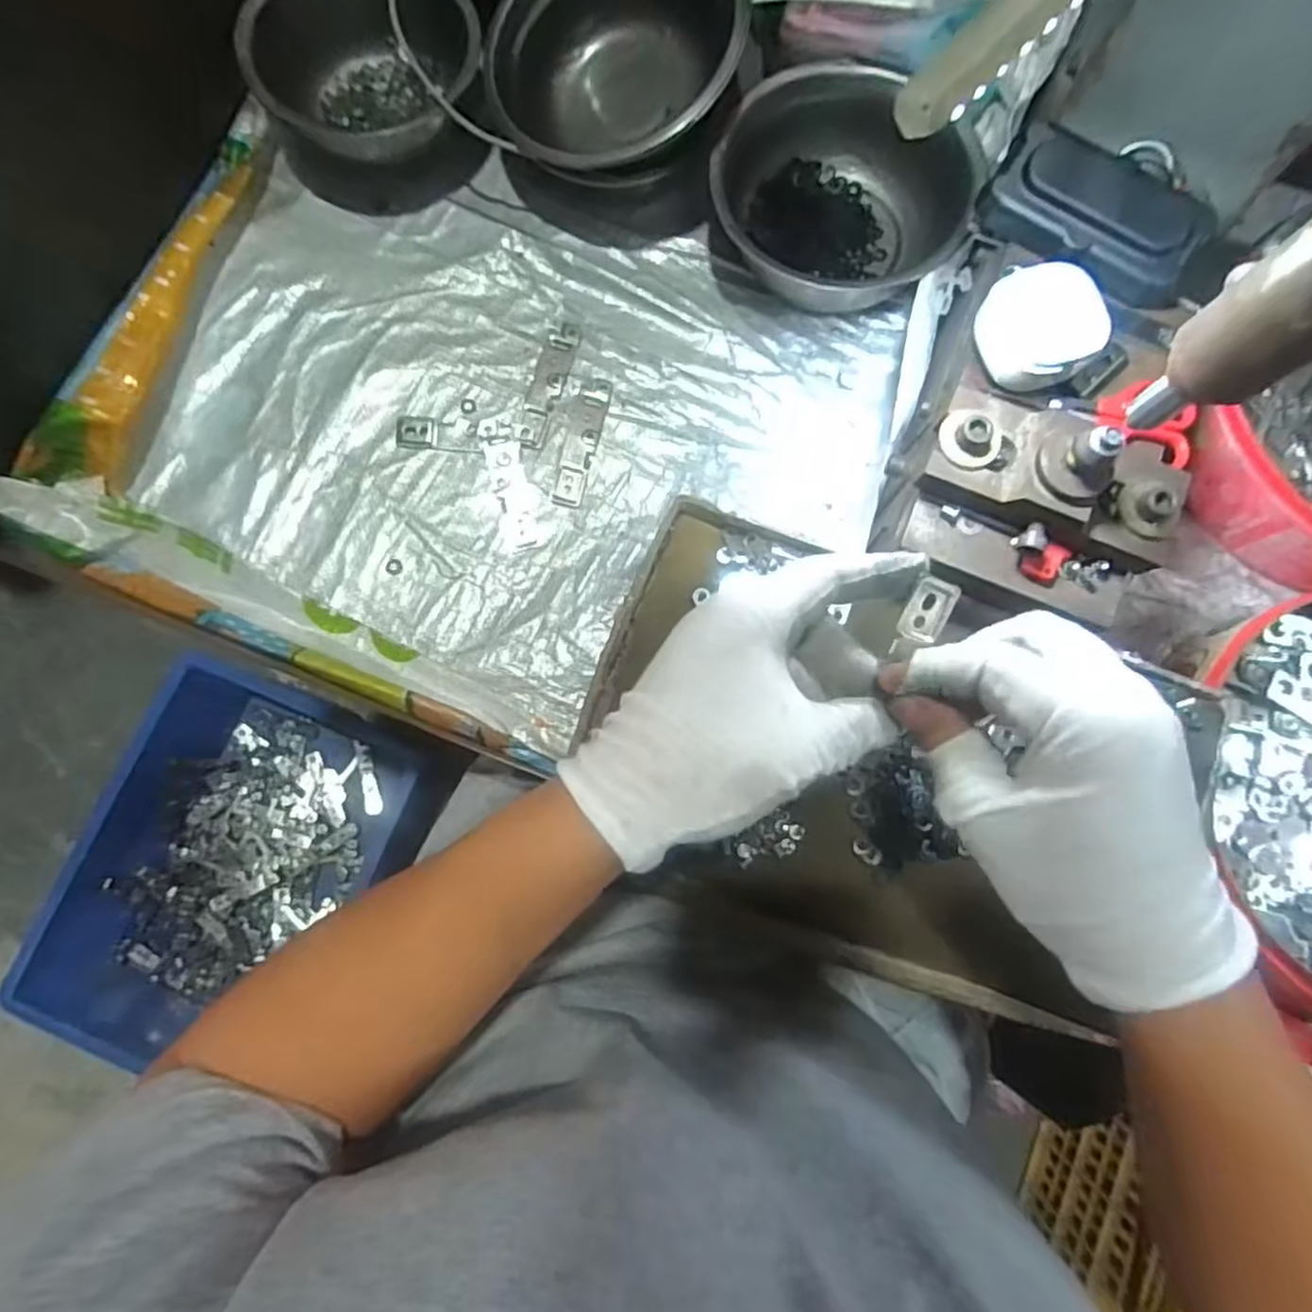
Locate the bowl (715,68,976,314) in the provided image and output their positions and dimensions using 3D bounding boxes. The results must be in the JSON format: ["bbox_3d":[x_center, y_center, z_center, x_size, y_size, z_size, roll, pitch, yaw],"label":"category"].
[{"bbox_3d":[0.121,-0.302,0.466,0.159,0.059,0.138,33,82,4],"label":"bowl"}]

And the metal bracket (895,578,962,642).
[{"bbox_3d":[0.110,-0.018,0.286,0.019,0.006,0.025,19,101,-11],"label":"metal bracket"}]

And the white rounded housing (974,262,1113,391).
[{"bbox_3d":[0.189,-0.163,0.354,0.054,0.028,0.056,4,100,24],"label":"white rounded housing"}]

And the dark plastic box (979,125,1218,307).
[{"bbox_3d":[0.225,-0.226,0.366,0.106,0.035,0.043,36,82,4],"label":"dark plastic box"}]

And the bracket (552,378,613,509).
[{"bbox_3d":[-0.048,-0.141,0.467,0.020,0.004,0.088,15,81,1],"label":"bracket"}]

